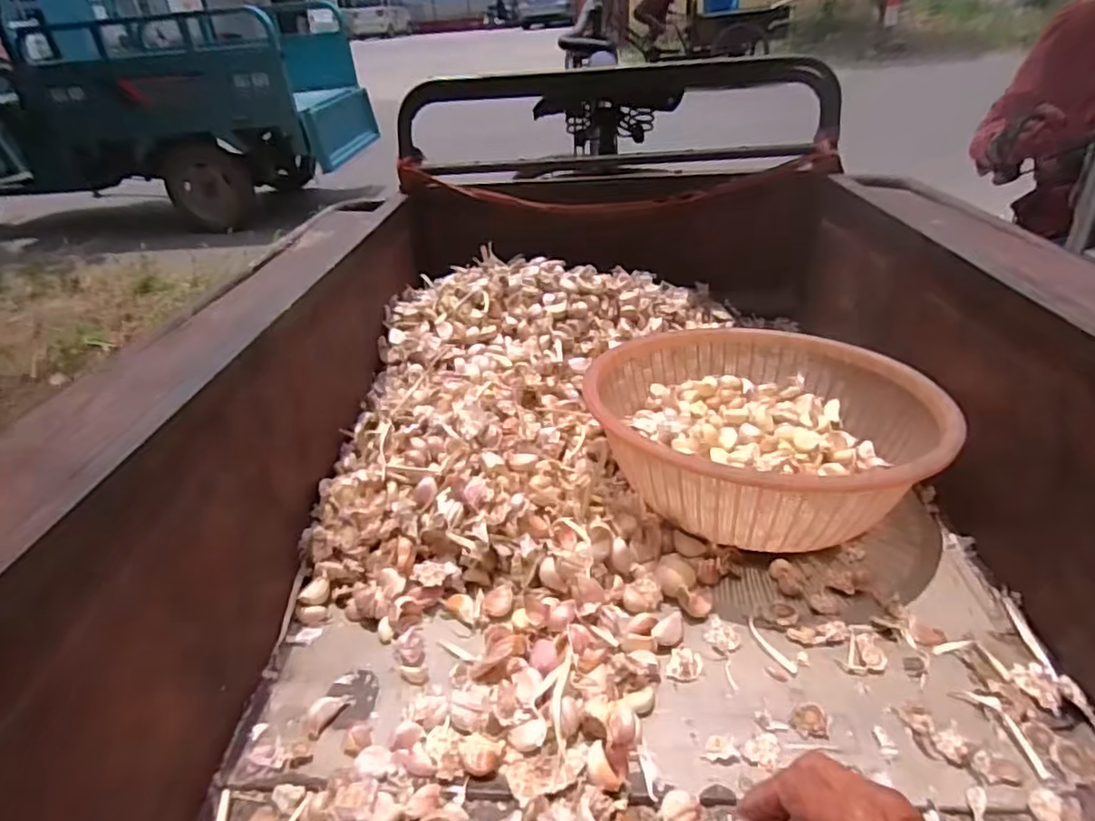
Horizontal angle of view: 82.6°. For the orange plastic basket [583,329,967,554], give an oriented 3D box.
[{"bbox_3d":[0.215,0.009,0.671,0.324,0.120,0.336,-3,34,2],"label":"orange plastic basket"}]

